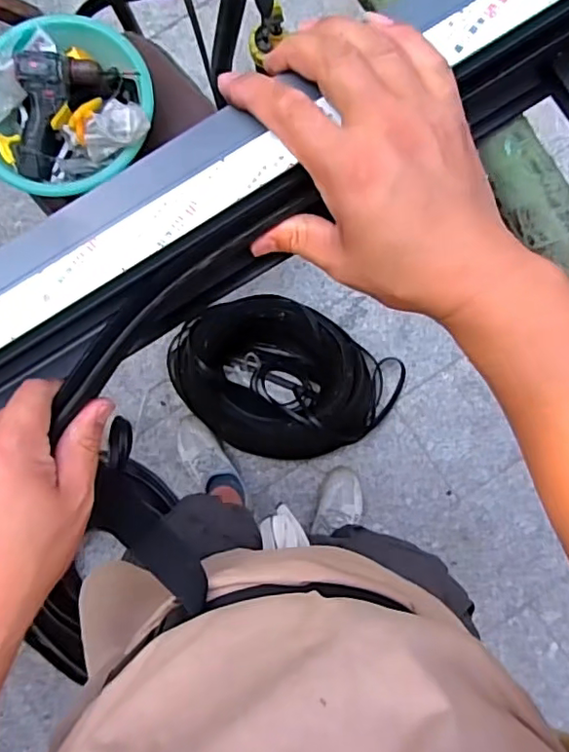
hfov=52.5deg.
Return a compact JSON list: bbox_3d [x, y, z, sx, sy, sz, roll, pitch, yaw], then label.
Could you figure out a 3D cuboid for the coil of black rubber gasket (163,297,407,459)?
[{"bbox_3d":[-0.020,0.010,1.424,0.531,0.153,0.393,37,85,4],"label":"coil of black rubber gasket"}]

